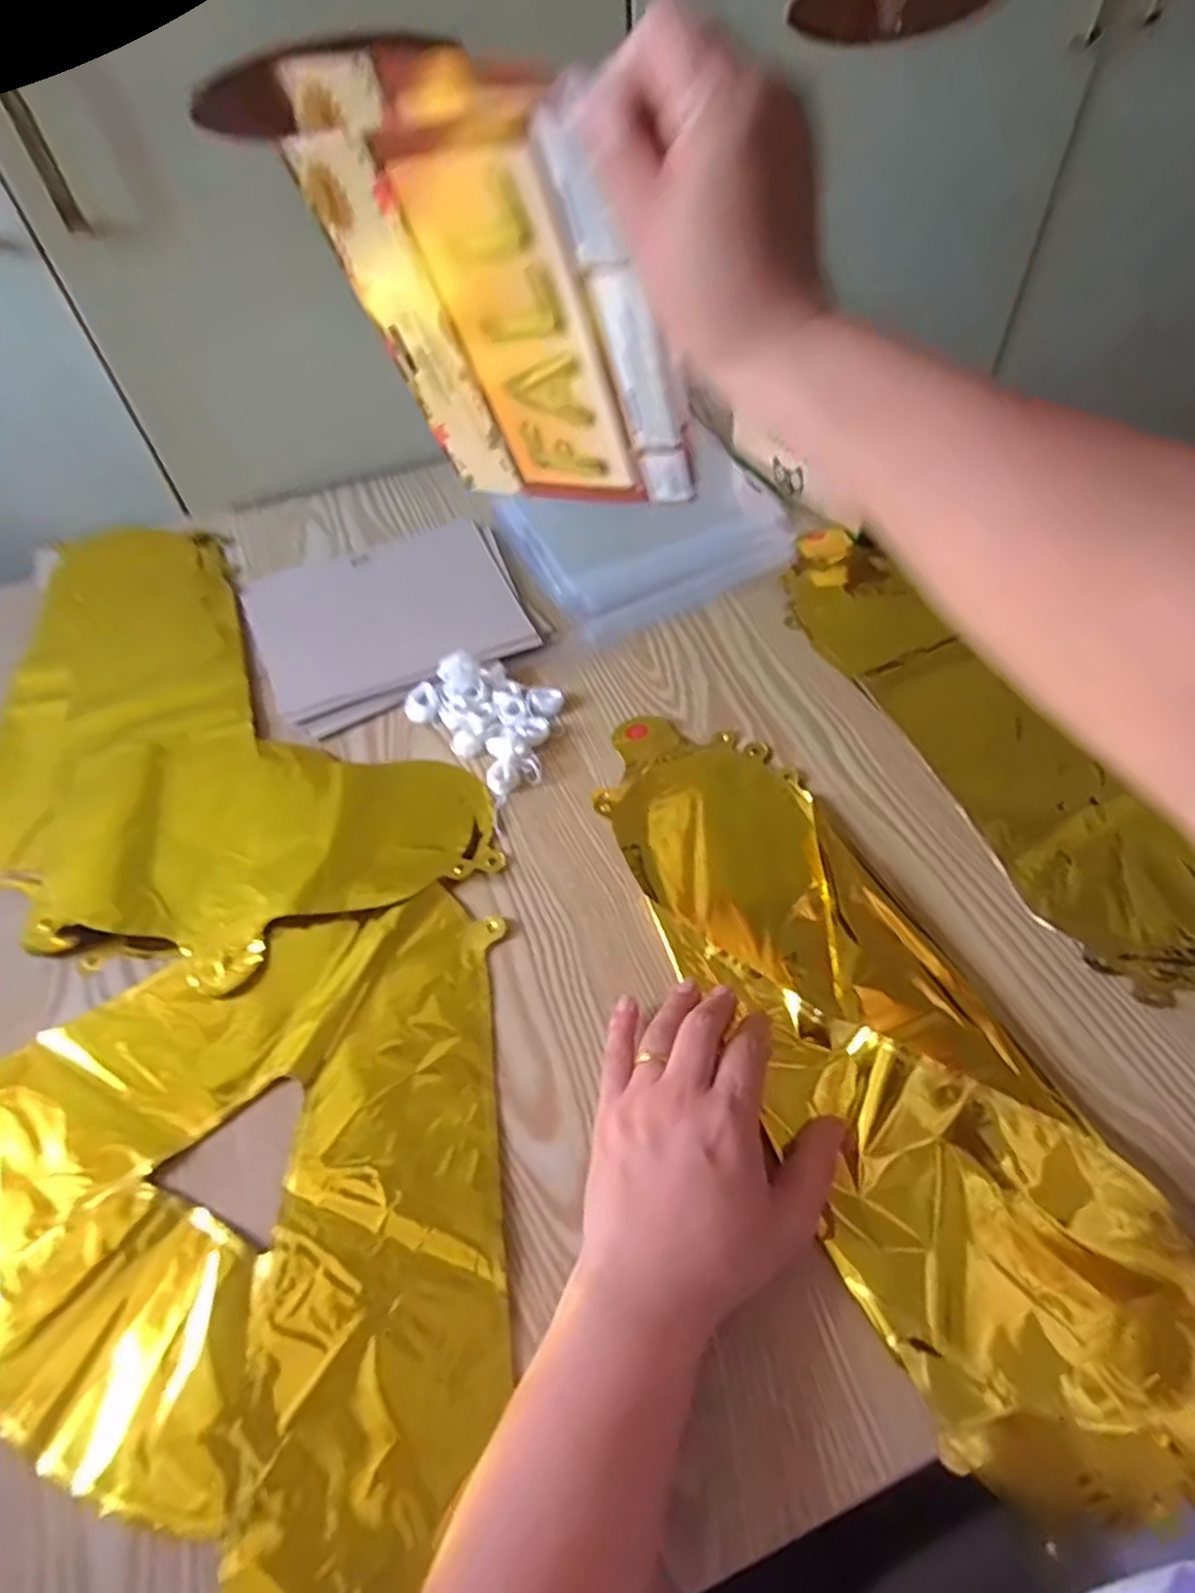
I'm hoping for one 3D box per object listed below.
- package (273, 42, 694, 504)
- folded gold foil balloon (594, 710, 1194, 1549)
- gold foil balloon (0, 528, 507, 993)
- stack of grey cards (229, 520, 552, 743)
[{"bbox_3d":[-0.047,-0.235,0.379,0.163,0.209,0.007,14,67,26],"label":"package"},{"bbox_3d":[0.127,0.105,0.388,0.131,0.019,0.422,-22,54,-12],"label":"folded gold foil balloon"},{"bbox_3d":[-0.306,-0.050,0.531,0.246,0.021,0.479,-37,58,-22],"label":"gold foil balloon"},{"bbox_3d":[-0.162,-0.145,0.599,0.202,0.009,0.194,-23,54,-13],"label":"stack of grey cards"}]

